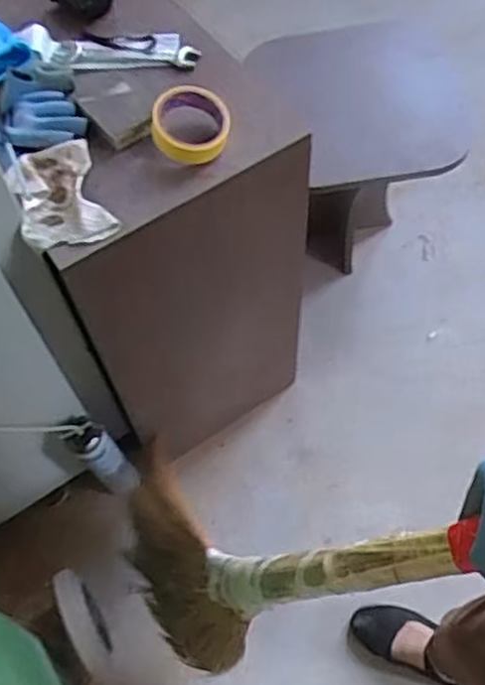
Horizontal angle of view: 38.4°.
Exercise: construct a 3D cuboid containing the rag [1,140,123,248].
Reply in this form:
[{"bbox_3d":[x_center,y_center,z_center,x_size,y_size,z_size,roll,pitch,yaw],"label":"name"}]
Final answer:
[{"bbox_3d":[-0.215,-0.177,0.814,0.101,0.033,0.149,-21,62,-10],"label":"rag"}]

